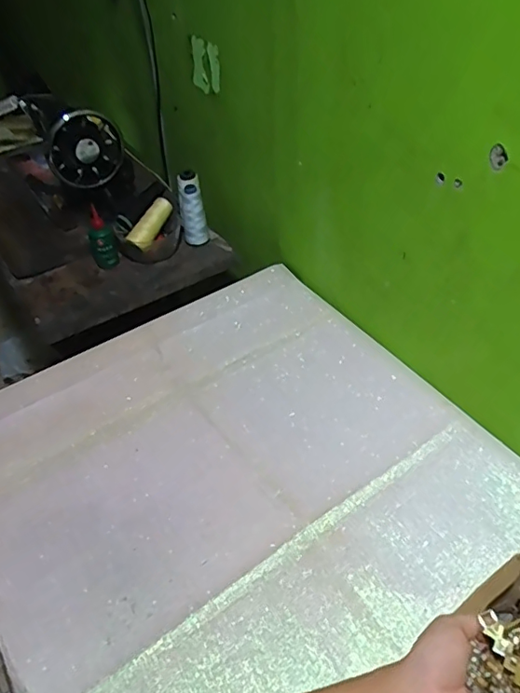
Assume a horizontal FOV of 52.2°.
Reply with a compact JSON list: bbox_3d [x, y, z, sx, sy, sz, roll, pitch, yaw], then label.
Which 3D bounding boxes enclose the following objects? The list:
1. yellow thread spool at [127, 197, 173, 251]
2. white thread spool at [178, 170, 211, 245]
[{"bbox_3d":[-0.200,-0.227,0.983,0.034,0.037,0.108,24,73,25],"label":"yellow thread spool"},{"bbox_3d":[-0.127,-0.256,0.999,0.046,0.137,0.054,-11,24,-8],"label":"white thread spool"}]

